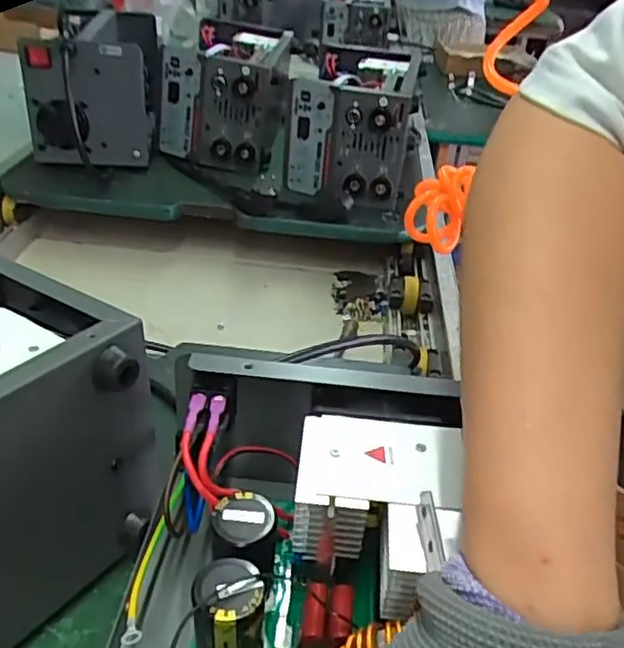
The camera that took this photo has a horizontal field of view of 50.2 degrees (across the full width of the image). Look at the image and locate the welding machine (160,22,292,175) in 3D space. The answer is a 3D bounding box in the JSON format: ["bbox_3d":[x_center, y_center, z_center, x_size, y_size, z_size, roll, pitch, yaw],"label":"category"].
[{"bbox_3d":[-0.134,-0.370,1.066,0.170,0.150,0.279,5,33,0],"label":"welding machine"}]

